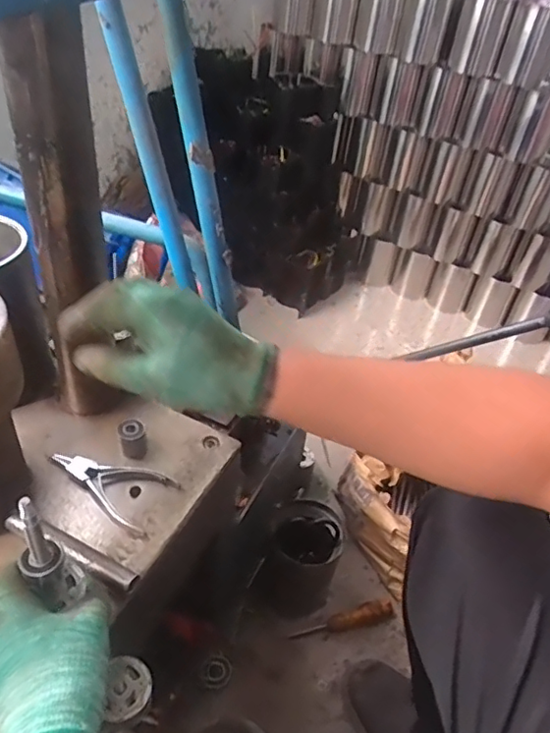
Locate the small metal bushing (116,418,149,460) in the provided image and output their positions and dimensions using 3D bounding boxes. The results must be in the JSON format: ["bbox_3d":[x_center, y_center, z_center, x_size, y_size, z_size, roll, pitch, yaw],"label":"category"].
[{"bbox_3d":[-0.156,0.079,0.612,0.029,0.033,0.030,4,41,-4],"label":"small metal bushing"}]

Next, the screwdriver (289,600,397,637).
[{"bbox_3d":[0.116,0.427,0.939,0.174,0.035,0.030,-7,43,-16],"label":"screwdriver"}]

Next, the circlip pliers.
[{"bbox_3d":[-0.174,0.123,0.573,0.128,0.011,0.068,17,42,10],"label":"circlip pliers"}]

